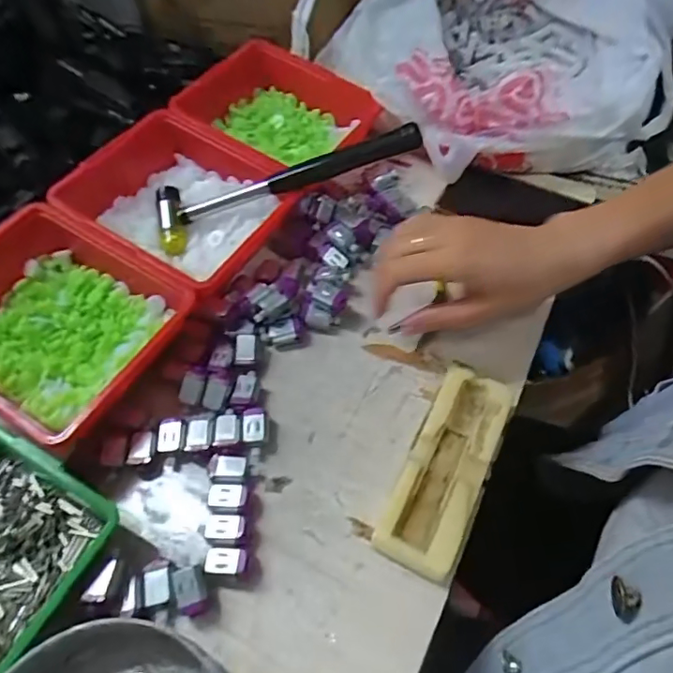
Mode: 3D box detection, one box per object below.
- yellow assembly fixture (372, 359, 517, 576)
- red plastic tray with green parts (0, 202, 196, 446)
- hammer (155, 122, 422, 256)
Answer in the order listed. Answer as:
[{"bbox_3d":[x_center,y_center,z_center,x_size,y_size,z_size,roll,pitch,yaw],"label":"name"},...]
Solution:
[{"bbox_3d":[0.073,0.085,0.348,0.051,0.027,0.138,22,59,17],"label":"yellow assembly fixture"},{"bbox_3d":[-0.211,-0.012,0.392,0.177,0.060,0.148,28,61,20],"label":"red plastic tray with green parts"},{"bbox_3d":[-0.045,-0.137,0.456,0.237,0.026,0.058,-17,55,9],"label":"hammer"}]

